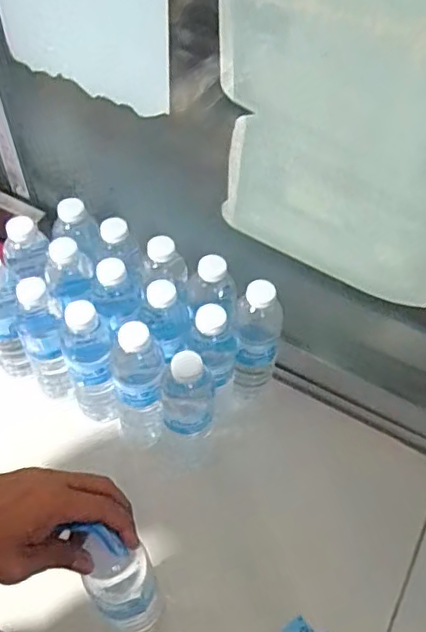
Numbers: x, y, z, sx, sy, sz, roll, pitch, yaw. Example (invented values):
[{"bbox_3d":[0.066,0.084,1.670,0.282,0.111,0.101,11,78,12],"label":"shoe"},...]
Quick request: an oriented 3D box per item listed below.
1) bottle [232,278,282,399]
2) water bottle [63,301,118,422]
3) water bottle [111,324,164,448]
[{"bbox_3d":[0.047,0.038,0.701,0.056,0.186,0.057,10,55,4],"label":"bottle"},{"bbox_3d":[-0.135,0.056,0.681,0.056,0.193,0.055,-15,57,-13],"label":"water bottle"},{"bbox_3d":[-0.082,0.082,0.671,0.058,0.199,0.061,-7,56,-7],"label":"water bottle"}]

